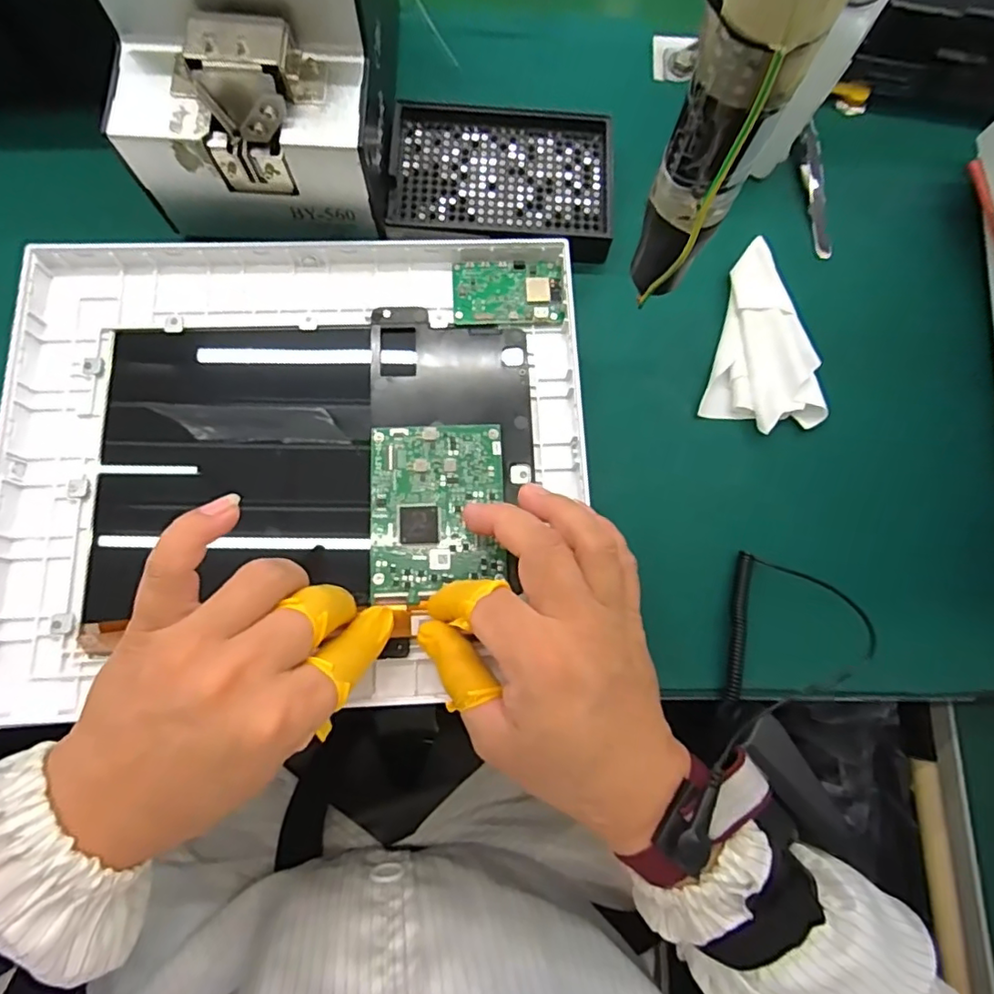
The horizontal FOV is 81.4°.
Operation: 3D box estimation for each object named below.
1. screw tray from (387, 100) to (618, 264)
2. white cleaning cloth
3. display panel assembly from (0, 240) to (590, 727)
[{"bbox_3d":[0.005,-0.200,0.355,0.134,0.017,0.103,6,76,-2],"label":"screw tray"},{"bbox_3d":[0.167,-0.094,0.348,0.065,0.012,0.111,16,76,1],"label":"white cleaning cloth"},{"bbox_3d":[-0.103,-0.022,0.309,0.301,0.028,0.249,-2,77,0],"label":"display panel assembly"}]

